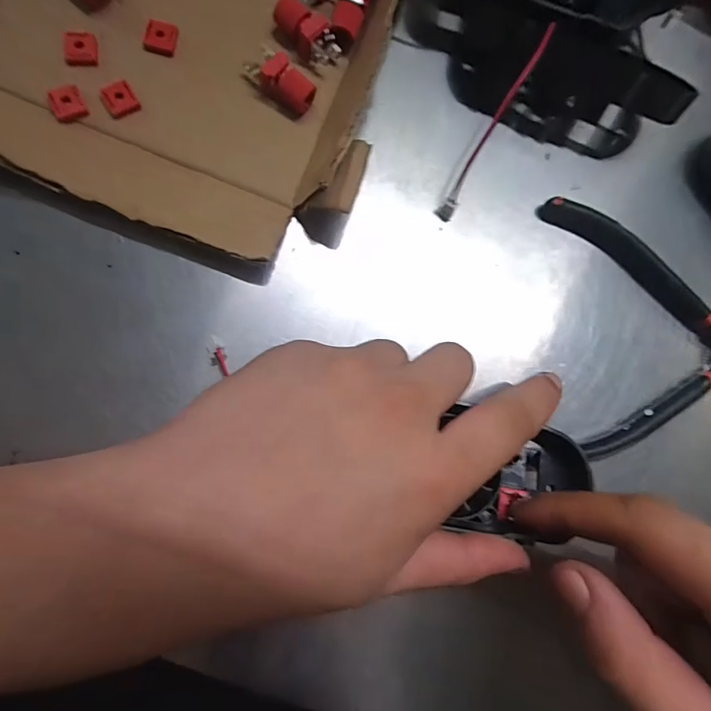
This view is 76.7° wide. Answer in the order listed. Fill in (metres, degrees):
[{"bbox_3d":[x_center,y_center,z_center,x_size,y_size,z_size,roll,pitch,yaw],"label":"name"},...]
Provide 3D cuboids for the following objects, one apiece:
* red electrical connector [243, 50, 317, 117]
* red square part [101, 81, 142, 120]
[{"bbox_3d":[-0.034,-0.126,0.206,0.035,0.018,0.013,42,80,-1],"label":"red electrical connector"},{"bbox_3d":[-0.105,-0.114,0.200,0.014,0.004,0.015,-33,89,-10],"label":"red square part"}]

